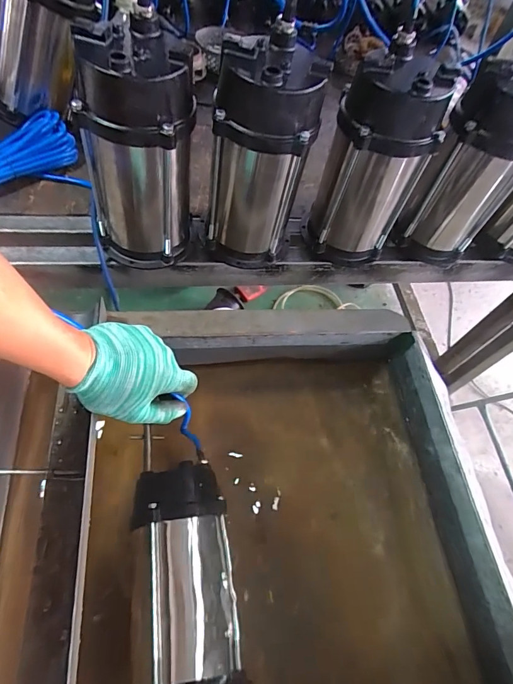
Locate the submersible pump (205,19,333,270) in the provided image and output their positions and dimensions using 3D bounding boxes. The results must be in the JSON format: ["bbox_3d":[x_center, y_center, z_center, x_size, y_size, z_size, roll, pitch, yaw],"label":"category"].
[{"bbox_3d":[0.001,-0.218,0.506,0.117,0.268,0.103,13,58,0],"label":"submersible pump"}]

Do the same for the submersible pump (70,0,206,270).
[{"bbox_3d":[-0.138,-0.213,0.471,0.112,0.256,0.117,40,62,16],"label":"submersible pump"}]

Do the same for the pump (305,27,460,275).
[{"bbox_3d":[0.149,-0.230,0.522,0.106,0.249,0.107,-11,61,-15],"label":"pump"}]

